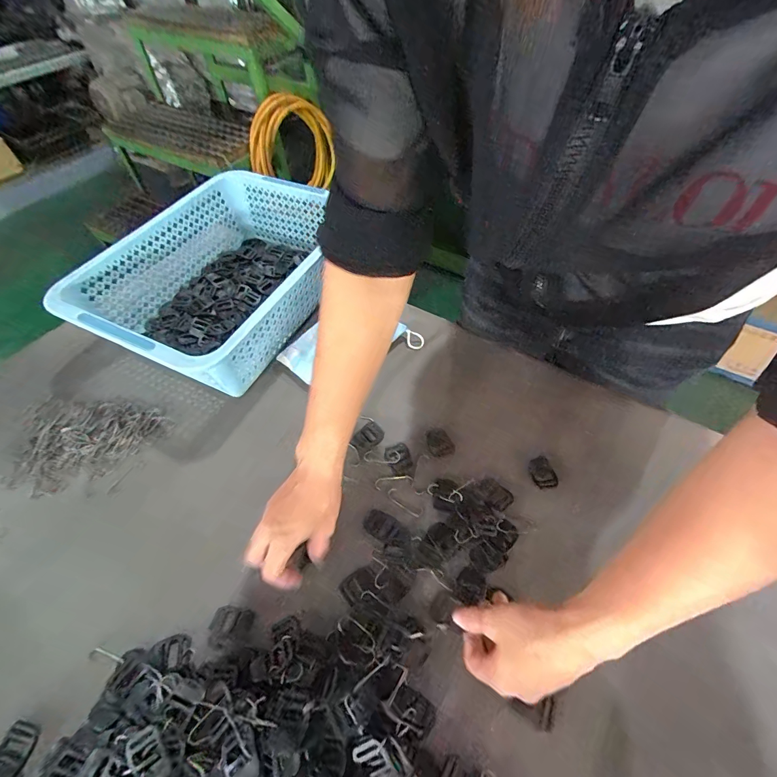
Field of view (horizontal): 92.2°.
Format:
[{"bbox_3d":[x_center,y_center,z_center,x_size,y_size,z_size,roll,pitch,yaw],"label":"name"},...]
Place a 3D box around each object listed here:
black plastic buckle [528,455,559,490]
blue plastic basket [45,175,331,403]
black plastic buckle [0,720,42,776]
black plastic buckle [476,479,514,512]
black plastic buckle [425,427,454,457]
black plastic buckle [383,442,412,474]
[{"bbox_3d":[0.182,0.100,0.443,0.030,0.007,0.039,-16,57,-9],"label":"black plastic buckle"},{"bbox_3d":[-0.245,-0.174,0.578,0.280,0.113,0.377,20,59,14],"label":"blue plastic basket"},{"bbox_3d":[-0.317,0.309,0.313,0.027,0.004,0.042,6,56,6],"label":"black plastic buckle"},{"bbox_3d":[0.121,0.121,0.428,0.039,0.004,0.028,38,65,24],"label":"black plastic buckle"},{"bbox_3d":[0.064,0.069,0.476,0.032,0.004,0.042,-20,58,-12],"label":"black plastic buckle"},{"bbox_3d":[0.011,0.086,0.463,0.031,0.004,0.037,-13,57,-7],"label":"black plastic buckle"}]

